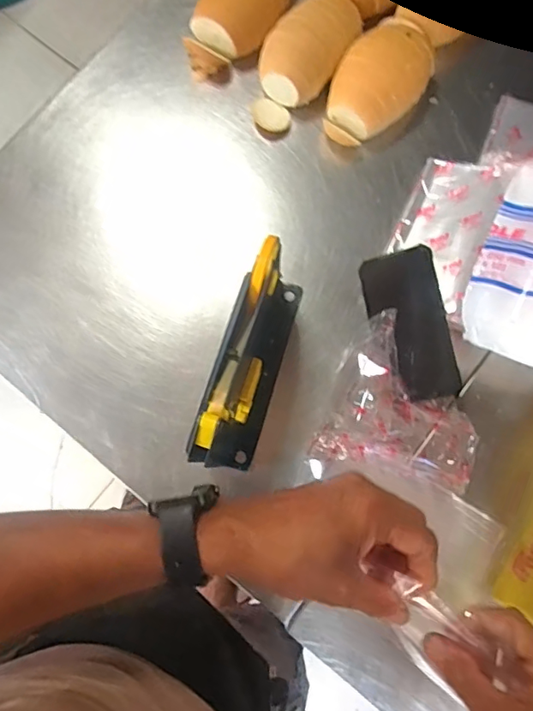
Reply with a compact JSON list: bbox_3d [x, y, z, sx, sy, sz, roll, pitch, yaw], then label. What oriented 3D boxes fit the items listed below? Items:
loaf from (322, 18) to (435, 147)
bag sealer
[{"bbox_3d":[0.127,-0.323,0.608,0.101,0.056,0.142,43,83,8],"label":"loaf"},{"bbox_3d":[-0.019,0.003,0.499,0.062,0.147,0.214,17,80,4],"label":"bag sealer"}]

